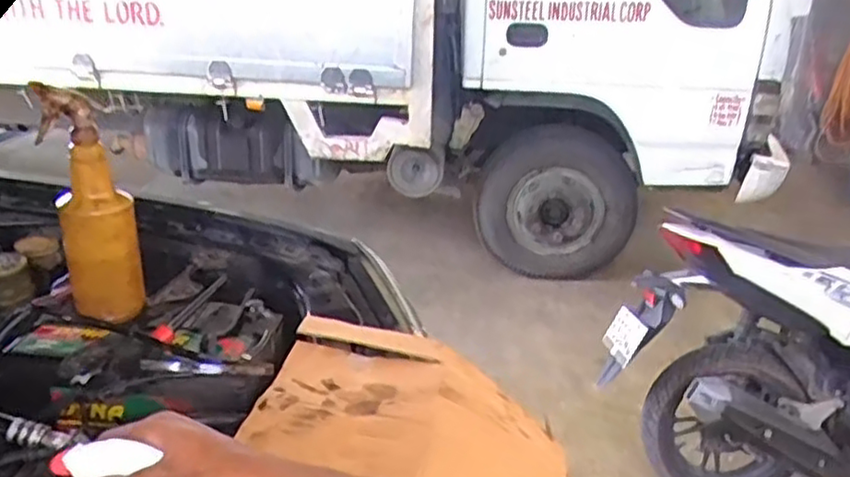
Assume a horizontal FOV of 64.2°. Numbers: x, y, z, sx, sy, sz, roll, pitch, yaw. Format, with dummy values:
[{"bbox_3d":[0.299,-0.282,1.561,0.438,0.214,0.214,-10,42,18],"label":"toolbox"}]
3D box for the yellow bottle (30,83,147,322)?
[{"bbox_3d":[-0.415,-0.044,0.846,0.083,0.266,0.082,16,28,31],"label":"yellow bottle"}]

